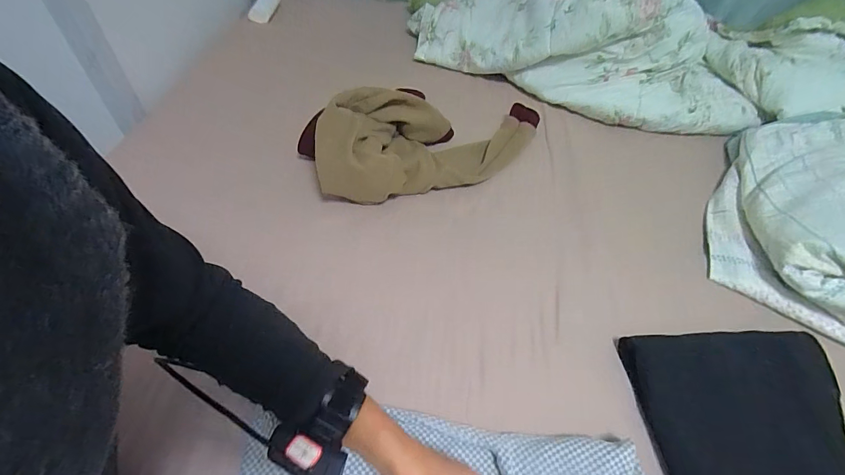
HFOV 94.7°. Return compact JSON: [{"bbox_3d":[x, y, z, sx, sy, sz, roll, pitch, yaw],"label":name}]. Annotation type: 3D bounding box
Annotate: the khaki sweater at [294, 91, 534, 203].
[{"bbox_3d":[0.030,-0.194,0.744,0.490,0.129,0.184,-15,53,-17],"label":"khaki sweater"}]

